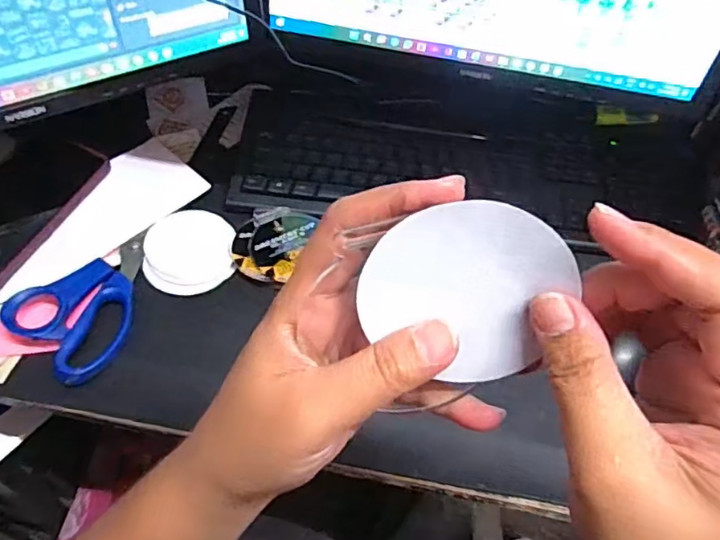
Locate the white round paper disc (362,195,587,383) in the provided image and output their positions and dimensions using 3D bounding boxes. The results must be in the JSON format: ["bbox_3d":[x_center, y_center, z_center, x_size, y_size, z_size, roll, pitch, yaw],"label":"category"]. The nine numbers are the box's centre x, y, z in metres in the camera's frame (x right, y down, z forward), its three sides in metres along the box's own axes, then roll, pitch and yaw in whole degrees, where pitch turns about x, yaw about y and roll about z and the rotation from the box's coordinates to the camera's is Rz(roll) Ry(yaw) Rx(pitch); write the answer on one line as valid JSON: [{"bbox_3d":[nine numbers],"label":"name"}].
[{"bbox_3d":[0.034,0.009,0.196,0.064,0.068,0.004,11,31,-5],"label":"white round paper disc"}]

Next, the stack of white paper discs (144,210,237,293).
[{"bbox_3d":[-0.150,-0.017,0.511,0.074,0.004,0.078,4,69,-20],"label":"stack of white paper discs"}]

